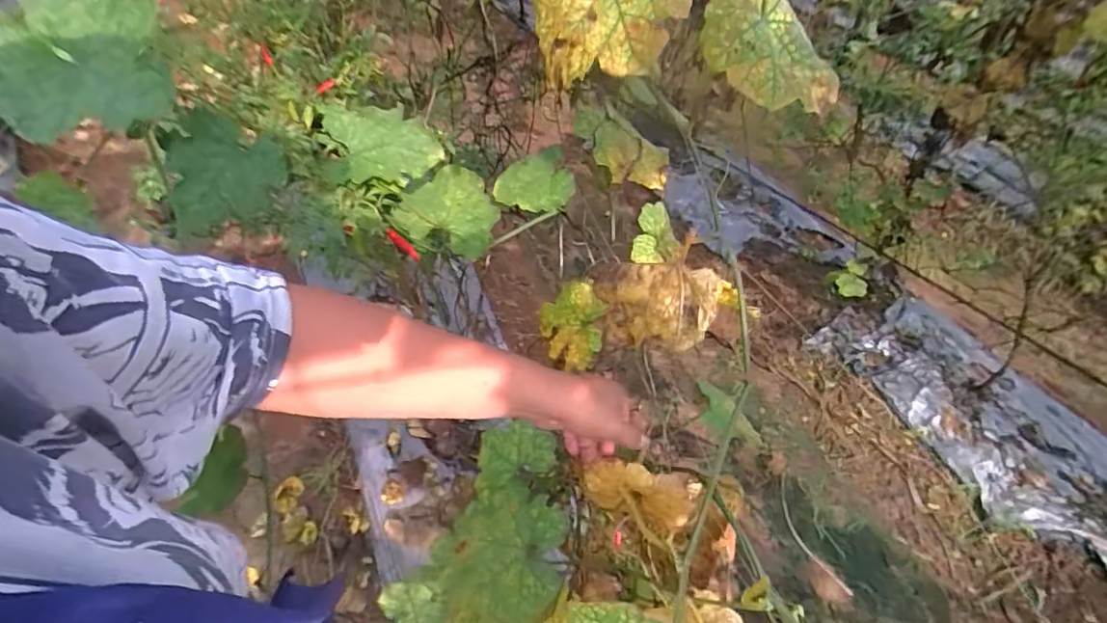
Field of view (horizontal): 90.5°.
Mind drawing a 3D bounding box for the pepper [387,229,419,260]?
[{"bbox_3d":[-0.135,-0.060,0.497,0.010,0.041,0.005,-27,43,16],"label":"pepper"}]

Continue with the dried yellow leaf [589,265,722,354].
[{"bbox_3d":[0.068,-0.005,0.381,0.096,0.020,0.056,7,84,36],"label":"dried yellow leaf"}]

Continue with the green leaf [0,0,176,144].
[{"bbox_3d":[-0.296,-0.157,0.334,0.104,0.025,0.102,-13,88,-3],"label":"green leaf"}]

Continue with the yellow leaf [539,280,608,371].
[{"bbox_3d":[0.022,0.014,0.586,0.077,0.008,0.091,-41,52,18],"label":"yellow leaf"}]

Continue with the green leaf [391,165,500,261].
[{"bbox_3d":[-0.110,-0.106,0.596,0.104,0.043,0.107,12,45,5],"label":"green leaf"}]

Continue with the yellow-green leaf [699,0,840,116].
[{"bbox_3d":[0.140,-0.166,0.354,0.089,0.021,0.098,-41,97,-28],"label":"yellow-green leaf"}]

